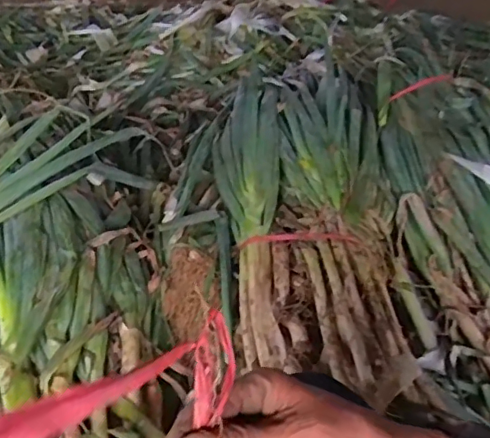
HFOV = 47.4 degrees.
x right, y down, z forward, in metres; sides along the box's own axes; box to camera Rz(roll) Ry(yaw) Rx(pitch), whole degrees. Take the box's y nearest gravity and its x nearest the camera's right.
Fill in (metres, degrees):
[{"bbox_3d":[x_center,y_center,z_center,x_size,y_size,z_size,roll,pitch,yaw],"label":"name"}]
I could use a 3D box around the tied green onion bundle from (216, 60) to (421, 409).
[{"bbox_3d":[0.122,-0.054,1.079,0.345,0.163,0.881,1,48,-1],"label":"tied green onion bundle"}]

